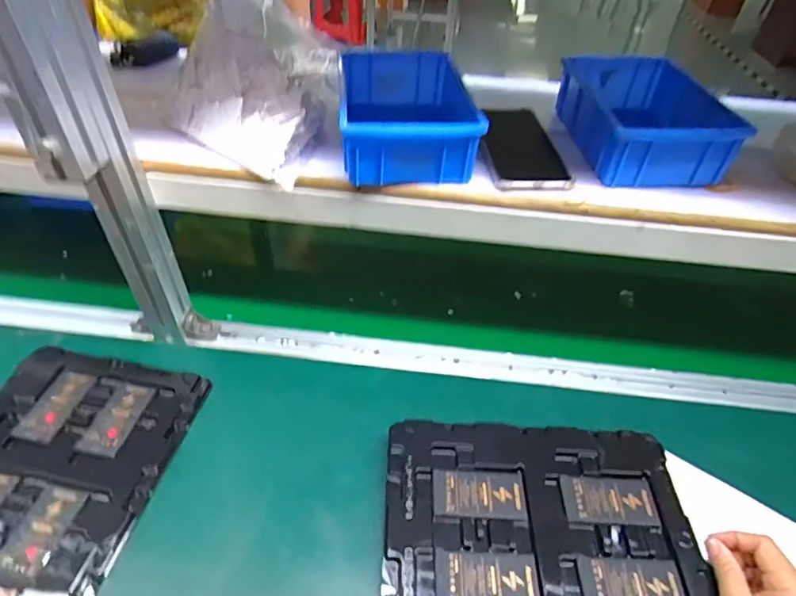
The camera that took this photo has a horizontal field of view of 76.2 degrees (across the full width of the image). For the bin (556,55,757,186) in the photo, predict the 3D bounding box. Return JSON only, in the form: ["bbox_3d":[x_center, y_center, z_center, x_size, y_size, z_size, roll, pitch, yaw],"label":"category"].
[{"bbox_3d":[0.261,-0.196,0.554,0.134,0.062,0.200,4,43,-1],"label":"bin"}]

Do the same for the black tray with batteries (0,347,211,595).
[{"bbox_3d":[-0.347,0.172,0.501,0.219,0.016,0.273,9,43,5],"label":"black tray with batteries"}]

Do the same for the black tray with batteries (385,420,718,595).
[{"bbox_3d":[0.127,0.212,0.448,0.270,0.017,0.214,4,43,-1],"label":"black tray with batteries"}]

